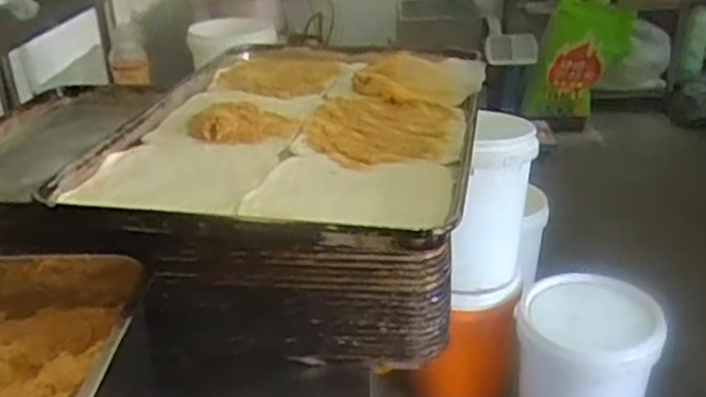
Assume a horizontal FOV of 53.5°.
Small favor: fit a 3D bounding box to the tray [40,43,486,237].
[{"bbox_3d":[-0.052,-0.107,0.862,0.404,0.044,0.591,3,27,12],"label":"tray"}]

